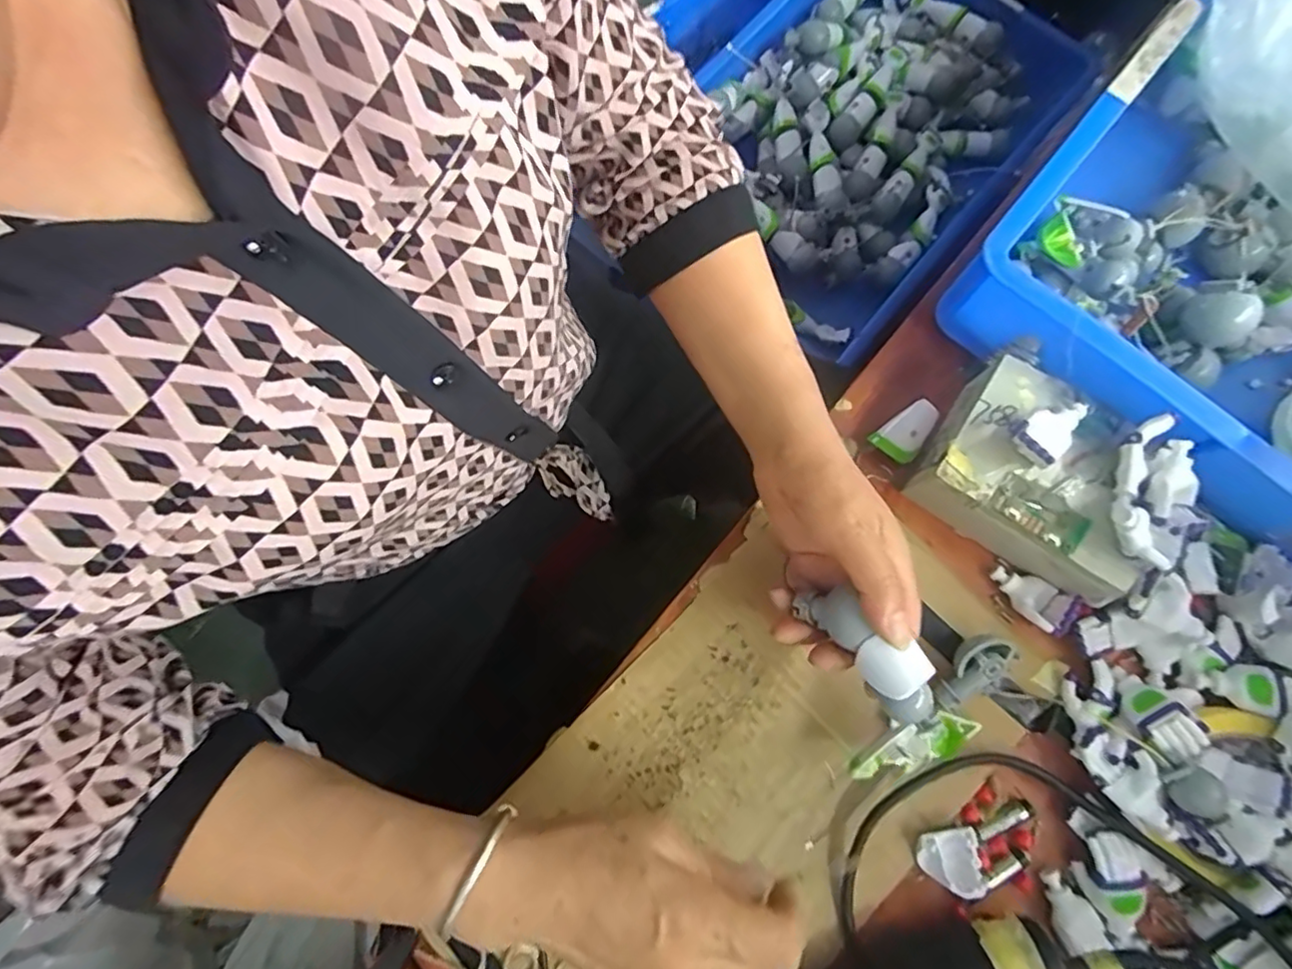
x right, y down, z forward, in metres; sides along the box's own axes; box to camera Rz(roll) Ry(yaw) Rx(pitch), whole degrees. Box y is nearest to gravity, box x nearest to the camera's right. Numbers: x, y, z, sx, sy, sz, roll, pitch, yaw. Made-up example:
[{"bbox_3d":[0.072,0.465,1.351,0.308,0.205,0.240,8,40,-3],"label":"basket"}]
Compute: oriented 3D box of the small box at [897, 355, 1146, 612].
[{"bbox_3d":[0.238,-0.005,0.364,0.125,0.056,0.097,33,79,9],"label":"small box"}]

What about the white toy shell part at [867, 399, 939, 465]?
[{"bbox_3d":[0.170,-0.034,0.389,0.039,0.016,0.028,-38,79,-7],"label":"white toy shell part"}]

